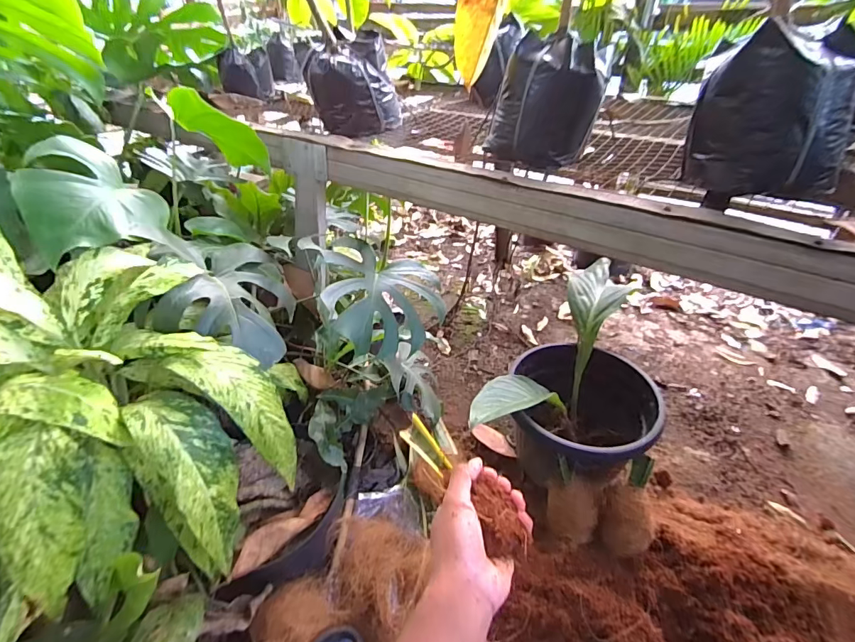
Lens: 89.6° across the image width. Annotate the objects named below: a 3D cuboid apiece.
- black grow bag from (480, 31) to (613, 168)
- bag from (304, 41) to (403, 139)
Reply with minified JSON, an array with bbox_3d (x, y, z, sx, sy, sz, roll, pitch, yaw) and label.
[{"bbox_3d":[0.214,-0.396,0.780,0.194,0.185,0.135,12,38,17],"label":"black grow bag"},{"bbox_3d":[-0.159,-0.506,0.946,0.130,0.148,0.146,22,42,28],"label":"bag"}]

